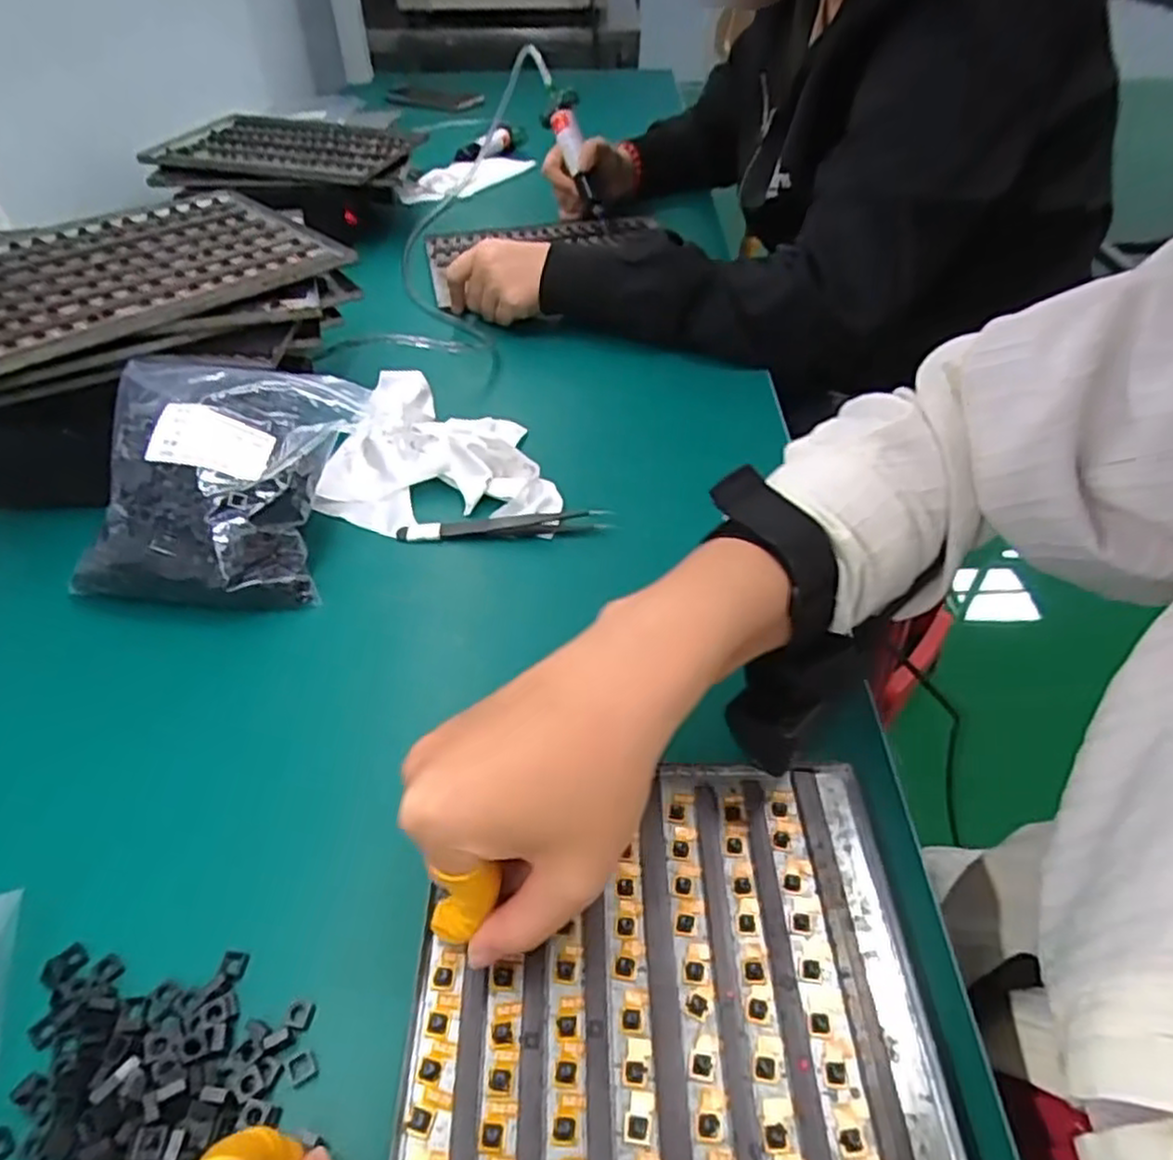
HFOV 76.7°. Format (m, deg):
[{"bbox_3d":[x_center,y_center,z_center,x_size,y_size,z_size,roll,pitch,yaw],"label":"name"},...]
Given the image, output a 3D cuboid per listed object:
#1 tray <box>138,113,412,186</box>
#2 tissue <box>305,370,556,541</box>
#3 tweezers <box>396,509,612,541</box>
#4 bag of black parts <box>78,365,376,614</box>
[{"bbox_3d":[-0.329,-0.472,0.809,0.250,0.016,0.184,5,45,5],"label":"tray"},{"bbox_3d":[-0.114,-0.101,0.504,0.141,0.032,0.199,-13,46,-13],"label":"tissue"},{"bbox_3d":[-0.049,-0.037,0.450,0.129,0.013,0.012,-2,45,-3],"label":"tweezers"},{"bbox_3d":[-0.211,-0.063,0.434,0.124,0.076,0.148,2,45,2],"label":"bag of black parts"}]

